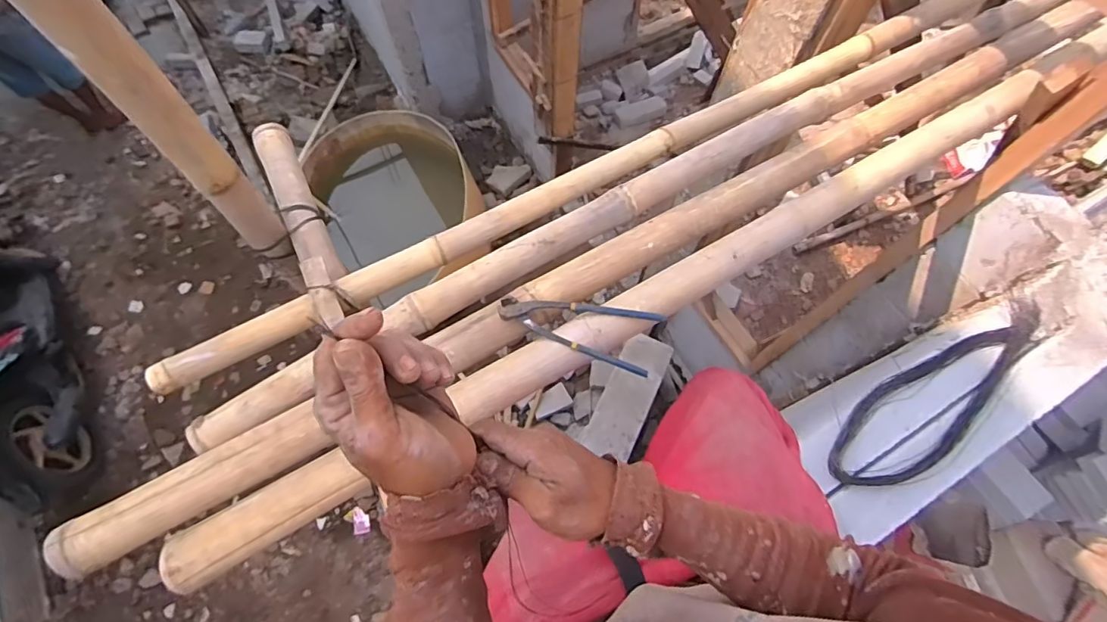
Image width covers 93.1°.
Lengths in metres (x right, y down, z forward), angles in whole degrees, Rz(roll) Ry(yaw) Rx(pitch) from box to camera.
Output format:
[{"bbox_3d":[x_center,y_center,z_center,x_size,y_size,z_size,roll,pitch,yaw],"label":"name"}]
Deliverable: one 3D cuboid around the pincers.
[{"bbox_3d":[0.031,0.016,0.707,0.215,0.038,0.090,20,69,7],"label":"pincers"}]

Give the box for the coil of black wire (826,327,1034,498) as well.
[{"bbox_3d":[0.569,0.133,0.781,0.432,0.035,0.128,-30,70,-14],"label":"coil of black wire"}]

